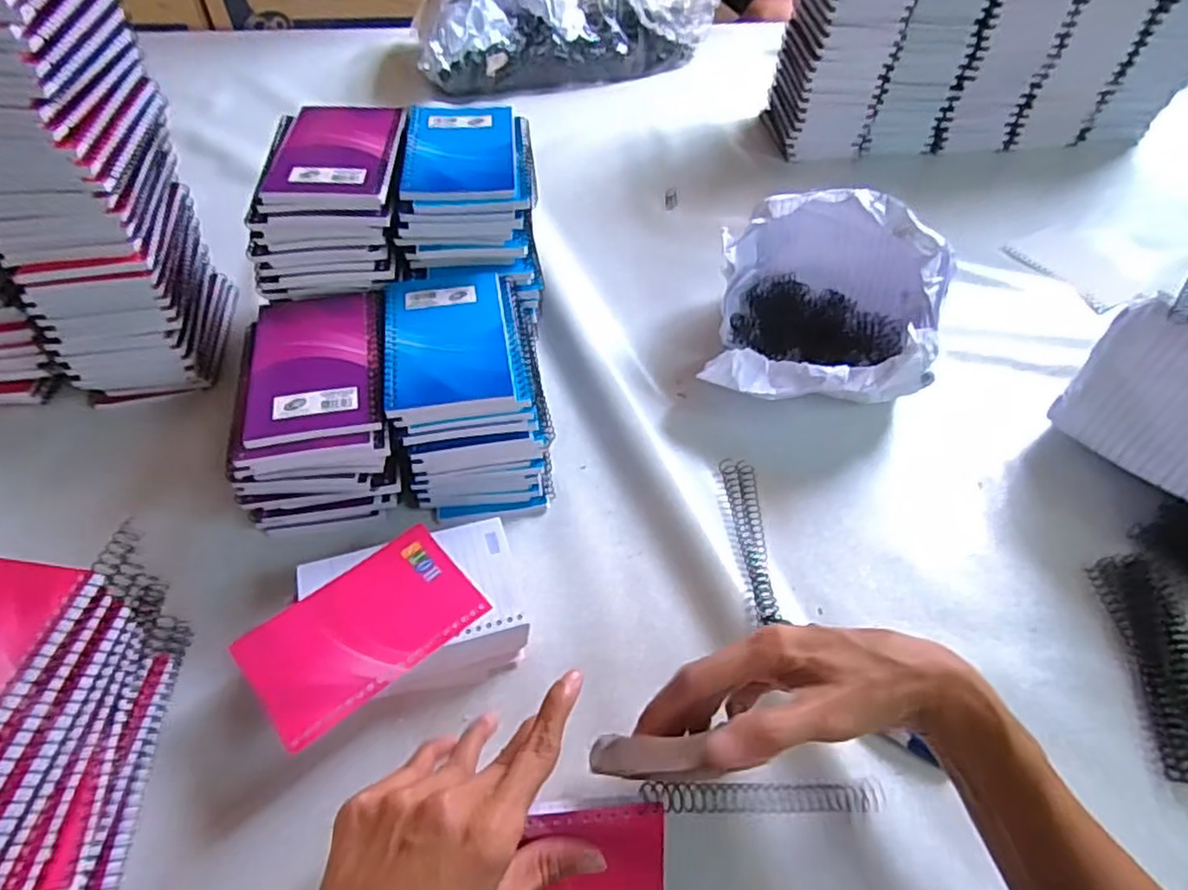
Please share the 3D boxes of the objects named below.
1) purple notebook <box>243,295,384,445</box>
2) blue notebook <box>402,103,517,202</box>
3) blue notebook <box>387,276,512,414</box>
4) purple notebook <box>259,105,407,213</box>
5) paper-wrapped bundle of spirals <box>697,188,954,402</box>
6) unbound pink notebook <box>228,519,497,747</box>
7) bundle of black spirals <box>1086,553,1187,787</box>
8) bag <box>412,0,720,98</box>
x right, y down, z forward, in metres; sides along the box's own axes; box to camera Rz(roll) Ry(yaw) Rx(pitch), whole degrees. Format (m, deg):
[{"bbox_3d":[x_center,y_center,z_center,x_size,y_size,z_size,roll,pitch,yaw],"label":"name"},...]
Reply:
[{"bbox_3d":[-0.183,-0.056,0.446,0.083,0.011,0.127,-10,51,-9],"label":"purple notebook"},{"bbox_3d":[-0.101,-0.224,0.506,0.080,0.010,0.125,-3,50,-5],"label":"blue notebook"},{"bbox_3d":[-0.100,-0.074,0.459,0.083,0.011,0.130,-9,51,-8],"label":"blue notebook"},{"bbox_3d":[-0.187,-0.217,0.496,0.084,0.013,0.135,-1,50,-3],"label":"purple notebook"},{"bbox_3d":[0.194,-0.120,0.559,0.176,0.126,0.206,19,53,14],"label":"paper-wrapped bundle of spirals"},{"bbox_3d":[-0.136,0.105,0.393,0.127,0.011,0.077,-34,59,-26],"label":"unbound pink notebook"},{"bbox_3d":[0.364,0.138,0.424,0.049,0.010,0.152,7,51,5],"label":"bundle of black spirals"},{"bbox_3d":[-0.036,-0.615,0.958,0.446,0.129,0.185,-16,53,-14],"label":"bag"}]

